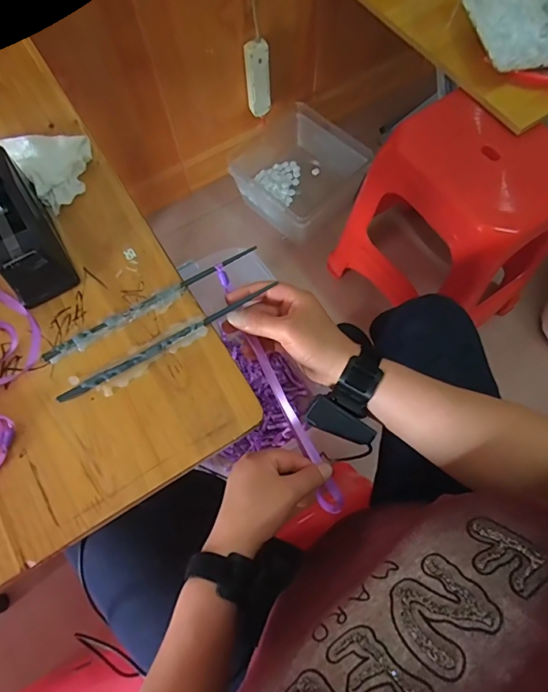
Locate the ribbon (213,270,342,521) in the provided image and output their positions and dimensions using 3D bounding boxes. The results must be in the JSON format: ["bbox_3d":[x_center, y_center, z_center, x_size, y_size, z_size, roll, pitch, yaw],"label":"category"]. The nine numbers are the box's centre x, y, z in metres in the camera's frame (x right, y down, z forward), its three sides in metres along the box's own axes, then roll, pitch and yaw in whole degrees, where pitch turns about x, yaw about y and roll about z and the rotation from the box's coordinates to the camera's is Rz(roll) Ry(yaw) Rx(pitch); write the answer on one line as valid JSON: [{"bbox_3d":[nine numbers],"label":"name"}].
[{"bbox_3d":[0.003,0.046,0.468,0.020,0.022,0.284,-26,89,-8],"label":"ribbon"}]

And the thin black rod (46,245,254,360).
[{"bbox_3d":[-0.121,-0.048,0.449,0.232,0.009,0.012,-31,72,-10],"label":"thin black rod"}]

